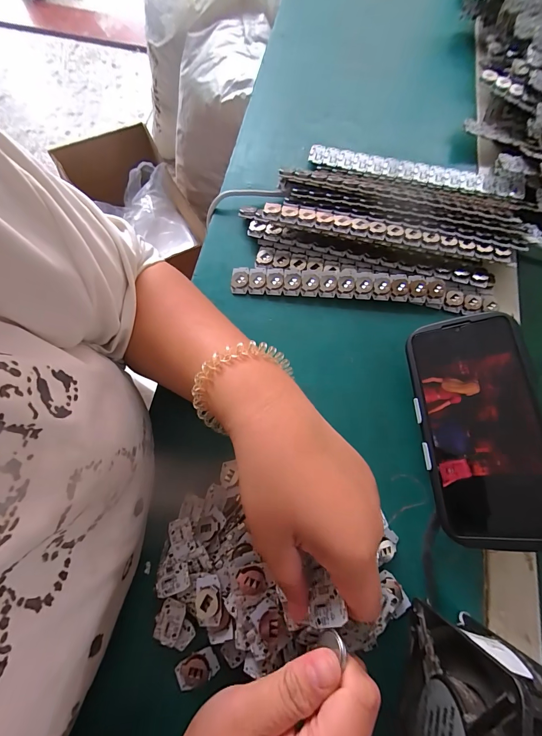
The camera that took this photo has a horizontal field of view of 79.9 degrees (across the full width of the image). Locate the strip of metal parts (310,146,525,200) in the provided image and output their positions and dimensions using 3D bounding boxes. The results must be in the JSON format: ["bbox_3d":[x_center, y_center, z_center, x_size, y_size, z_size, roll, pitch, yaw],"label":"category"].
[{"bbox_3d":[0.176,-0.239,0.393,0.257,0.009,0.028,11,72,4],"label":"strip of metal parts"}]

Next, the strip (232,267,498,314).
[{"bbox_3d":[0.093,-0.084,0.334,0.264,0.010,0.032,5,71,2],"label":"strip"}]

